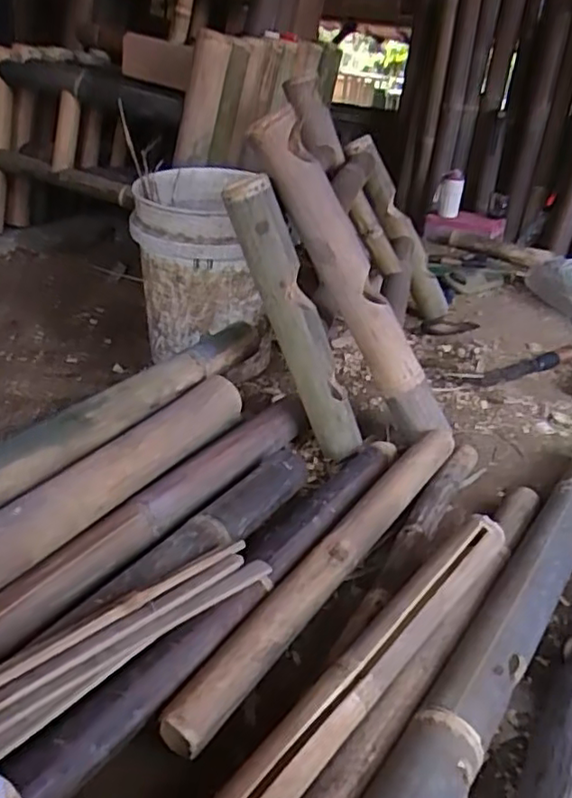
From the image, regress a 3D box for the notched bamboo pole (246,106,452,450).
[{"bbox_3d":[0.108,-0.178,1.041,0.094,0.581,0.085,-21,20,26],"label":"notched bamboo pole"}]

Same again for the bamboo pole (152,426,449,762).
[{"bbox_3d":[0.073,0.219,0.867,0.060,0.071,0.638,24,35,28],"label":"bamboo pole"}]

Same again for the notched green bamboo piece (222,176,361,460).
[{"bbox_3d":[0.018,-0.114,1.030,0.079,0.489,0.060,-13,26,17],"label":"notched green bamboo piece"}]

